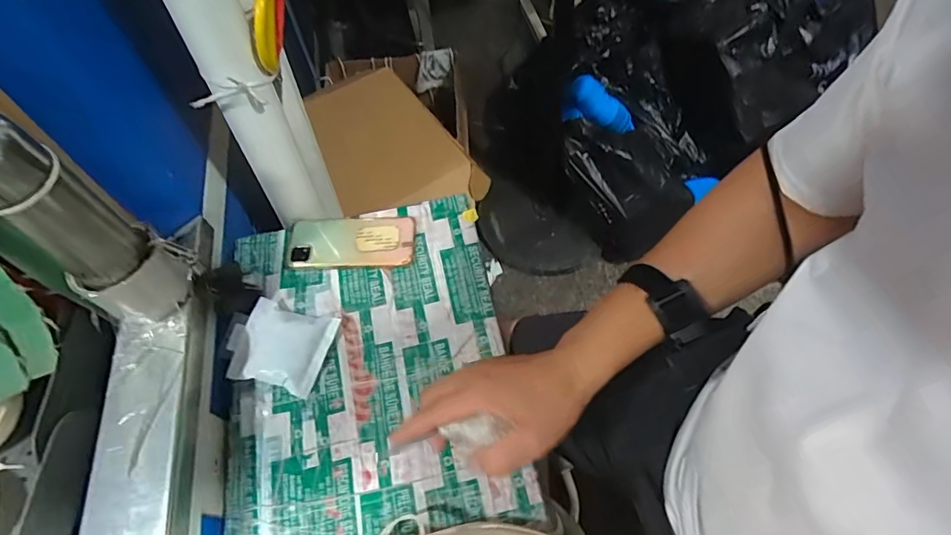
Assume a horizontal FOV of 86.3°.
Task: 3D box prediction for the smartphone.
[{"bbox_3d":[-0.167,-0.033,0.672,0.170,0.017,0.079,-4,58,1],"label":"smartphone"}]

